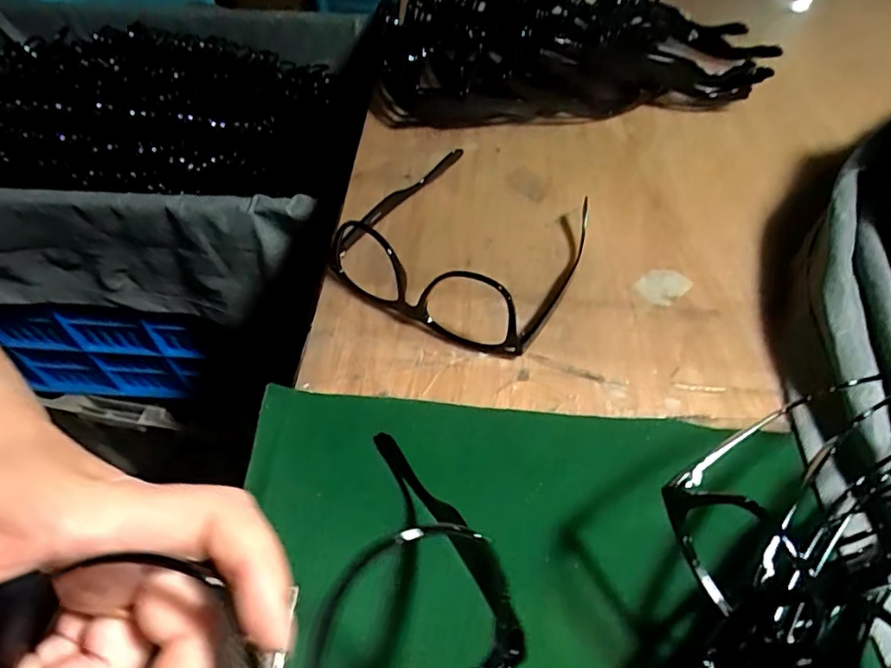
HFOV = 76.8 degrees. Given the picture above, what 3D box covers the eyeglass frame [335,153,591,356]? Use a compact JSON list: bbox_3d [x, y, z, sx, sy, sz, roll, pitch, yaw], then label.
[{"bbox_3d":[0.017,-0.080,0.392,0.154,0.053,0.163,27,54,18],"label":"eyeglass frame"}]

